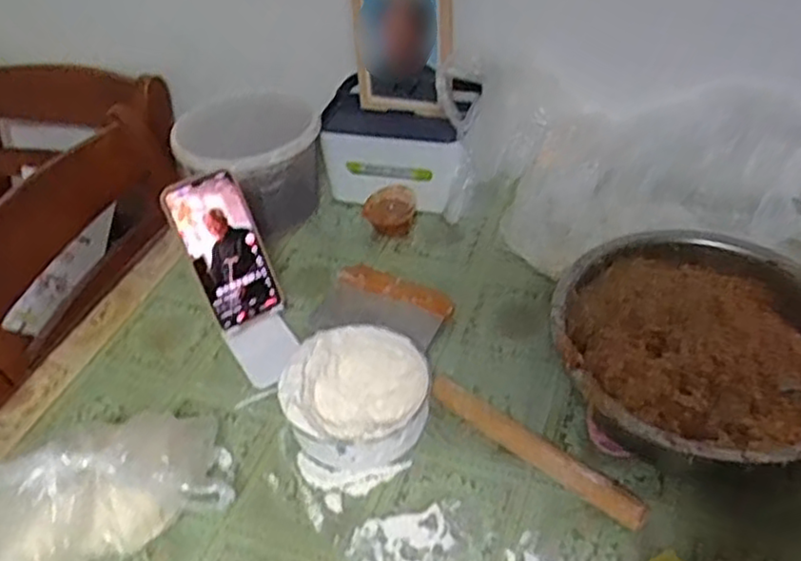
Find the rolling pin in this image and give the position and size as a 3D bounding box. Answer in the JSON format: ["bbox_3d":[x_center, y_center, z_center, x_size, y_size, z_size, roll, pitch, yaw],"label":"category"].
[{"bbox_3d":[0.123,0.156,0.663,0.221,0.031,0.030,29,52,33],"label":"rolling pin"}]

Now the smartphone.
[{"bbox_3d":[-0.180,-0.029,0.740,0.077,0.164,0.010,-28,24,-18],"label":"smartphone"}]

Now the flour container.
[{"bbox_3d":[-0.041,0.113,0.691,0.133,0.074,0.132,-3,41,3],"label":"flour container"}]

